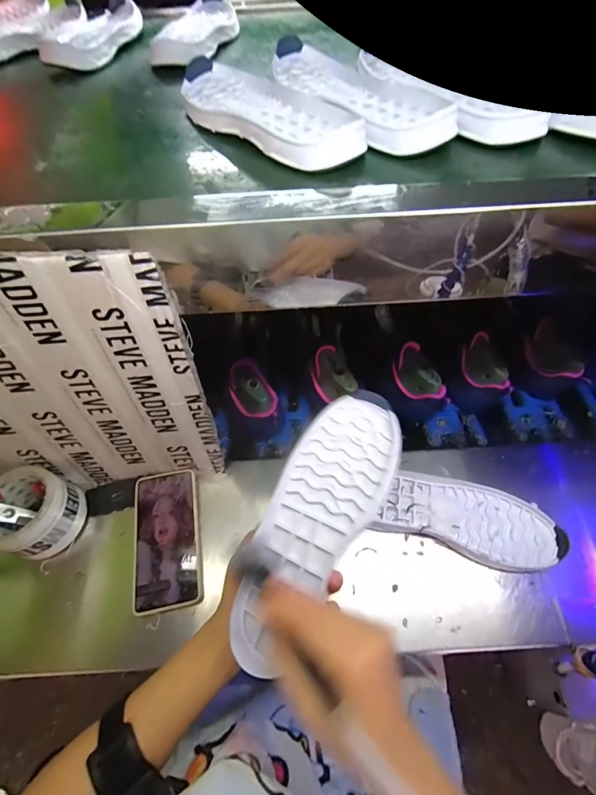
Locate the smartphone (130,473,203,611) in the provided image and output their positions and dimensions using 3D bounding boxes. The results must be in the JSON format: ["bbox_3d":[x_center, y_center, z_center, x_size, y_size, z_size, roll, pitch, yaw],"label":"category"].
[{"bbox_3d":[-0.168,0.177,0.454,0.080,0.017,0.167,-12,56,-4],"label":"smartphone"}]

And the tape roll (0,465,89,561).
[{"bbox_3d":[-0.334,0.145,0.448,0.092,0.070,0.093,-2,56,2],"label":"tape roll"}]

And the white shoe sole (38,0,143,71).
[{"bbox_3d":[-0.300,-0.575,0.553,0.100,0.035,0.256,-1,56,3],"label":"white shoe sole"}]

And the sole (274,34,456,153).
[{"bbox_3d":[0.057,-0.322,0.370,0.083,0.035,0.250,-26,59,-13],"label":"sole"}]

